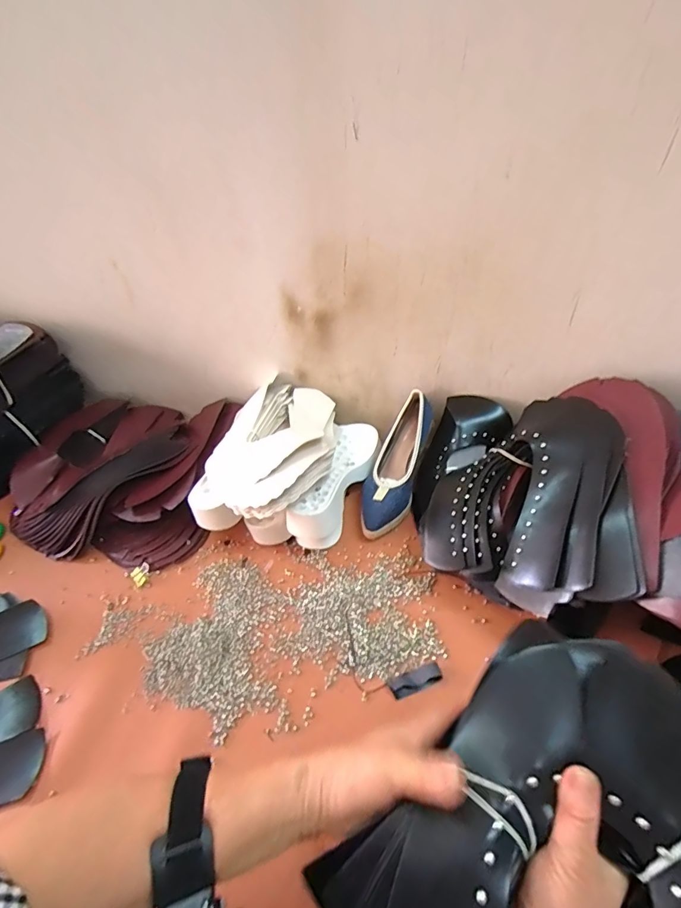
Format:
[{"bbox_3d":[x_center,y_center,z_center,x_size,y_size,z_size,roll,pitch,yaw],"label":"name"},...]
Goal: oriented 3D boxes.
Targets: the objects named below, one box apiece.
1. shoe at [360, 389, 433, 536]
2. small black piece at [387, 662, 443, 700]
[{"bbox_3d":[0.086,0.018,0.698,0.074,0.063,0.230,17,74,19],"label":"shoe"},{"bbox_3d":[0.092,0.277,0.537,0.064,0.009,0.023,-16,48,-11],"label":"small black piece"}]

